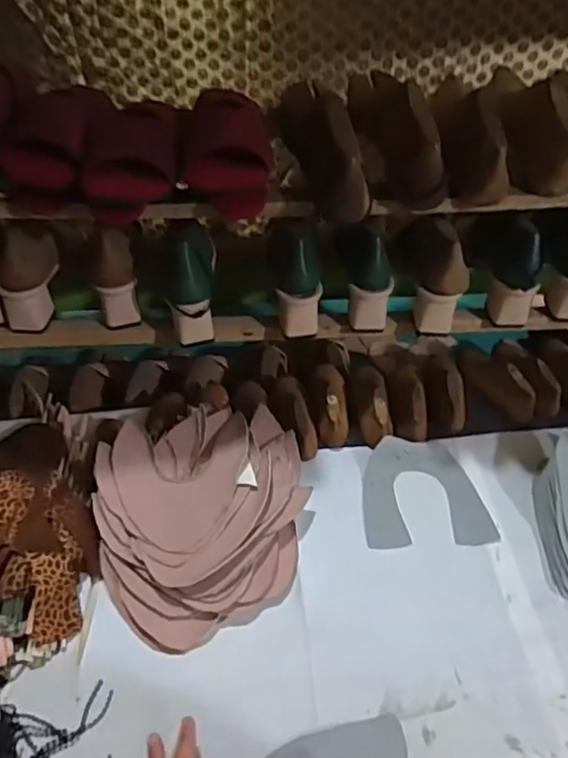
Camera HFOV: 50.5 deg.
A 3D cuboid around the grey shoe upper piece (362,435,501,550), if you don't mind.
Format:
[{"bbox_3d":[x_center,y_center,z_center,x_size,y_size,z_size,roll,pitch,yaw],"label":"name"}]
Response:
[{"bbox_3d":[0.171,0.138,0.745,0.149,0.008,0.143,-3,51,-1],"label":"grey shoe upper piece"}]

